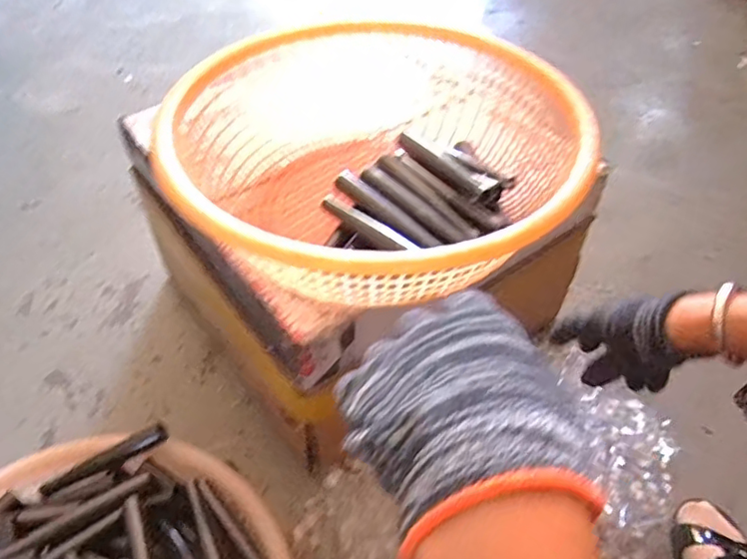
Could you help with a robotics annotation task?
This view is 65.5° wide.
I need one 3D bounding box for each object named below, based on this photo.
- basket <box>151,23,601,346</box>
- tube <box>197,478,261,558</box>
[{"bbox_3d":[0.003,-0.117,0.602,0.368,0.138,0.395,1,49,-1],"label":"basket"},{"bbox_3d":[-0.133,0.253,0.571,0.013,0.016,0.149,-33,58,-26],"label":"tube"}]

